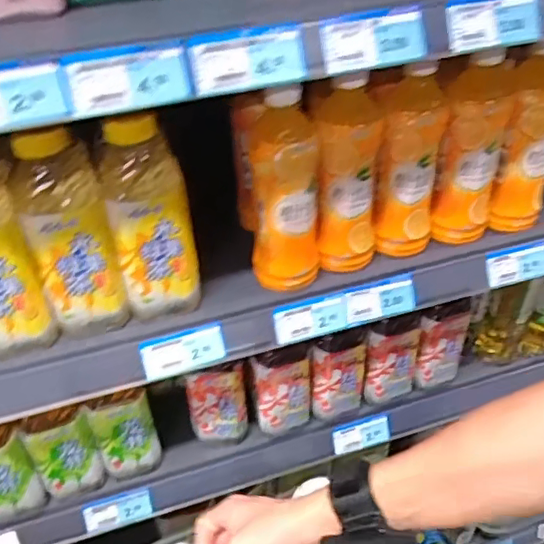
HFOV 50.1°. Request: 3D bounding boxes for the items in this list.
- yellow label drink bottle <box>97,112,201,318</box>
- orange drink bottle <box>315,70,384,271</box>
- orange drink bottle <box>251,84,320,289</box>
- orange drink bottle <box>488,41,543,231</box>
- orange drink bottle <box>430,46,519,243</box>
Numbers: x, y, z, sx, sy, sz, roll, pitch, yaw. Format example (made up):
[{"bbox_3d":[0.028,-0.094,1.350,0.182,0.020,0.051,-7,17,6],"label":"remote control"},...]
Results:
[{"bbox_3d":[-0.111,-0.048,0.531,0.072,0.189,0.059,-10,43,-11],"label":"yellow label drink bottle"},{"bbox_3d":[0.077,-0.096,0.571,0.068,0.198,0.056,3,42,4],"label":"orange drink bottle"},{"bbox_3d":[0.015,-0.086,0.561,0.069,0.195,0.083,0,42,1],"label":"orange drink bottle"},{"bbox_3d":[0.273,-0.135,0.619,0.067,0.181,0.055,18,45,20],"label":"orange drink bottle"},{"bbox_3d":[0.211,-0.130,0.602,0.070,0.199,0.057,4,42,5],"label":"orange drink bottle"}]

